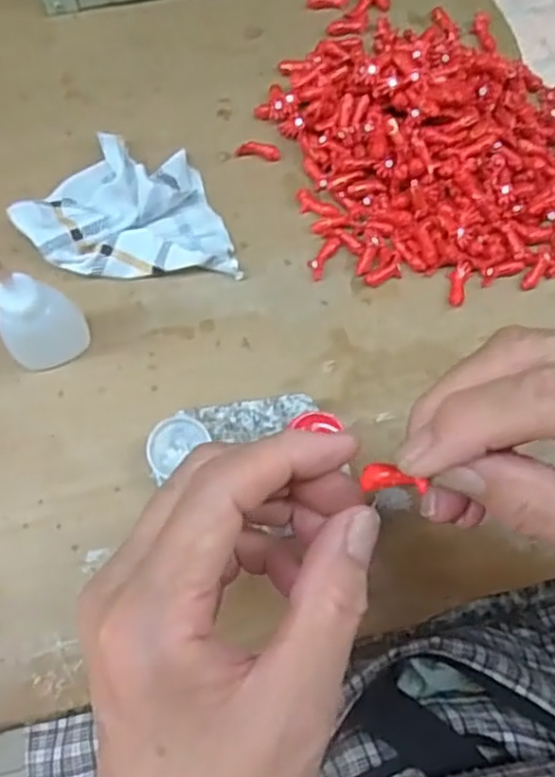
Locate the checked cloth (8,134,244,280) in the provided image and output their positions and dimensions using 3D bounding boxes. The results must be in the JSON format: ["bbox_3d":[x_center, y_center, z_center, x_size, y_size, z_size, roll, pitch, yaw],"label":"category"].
[{"bbox_3d":[-0.072,-0.089,0.343,0.100,0.022,0.068,-1,75,-2],"label":"checked cloth"}]

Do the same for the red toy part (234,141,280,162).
[{"bbox_3d":[-0.010,-0.122,0.362,0.022,0.008,0.007,9,74,0],"label":"red toy part"}]

